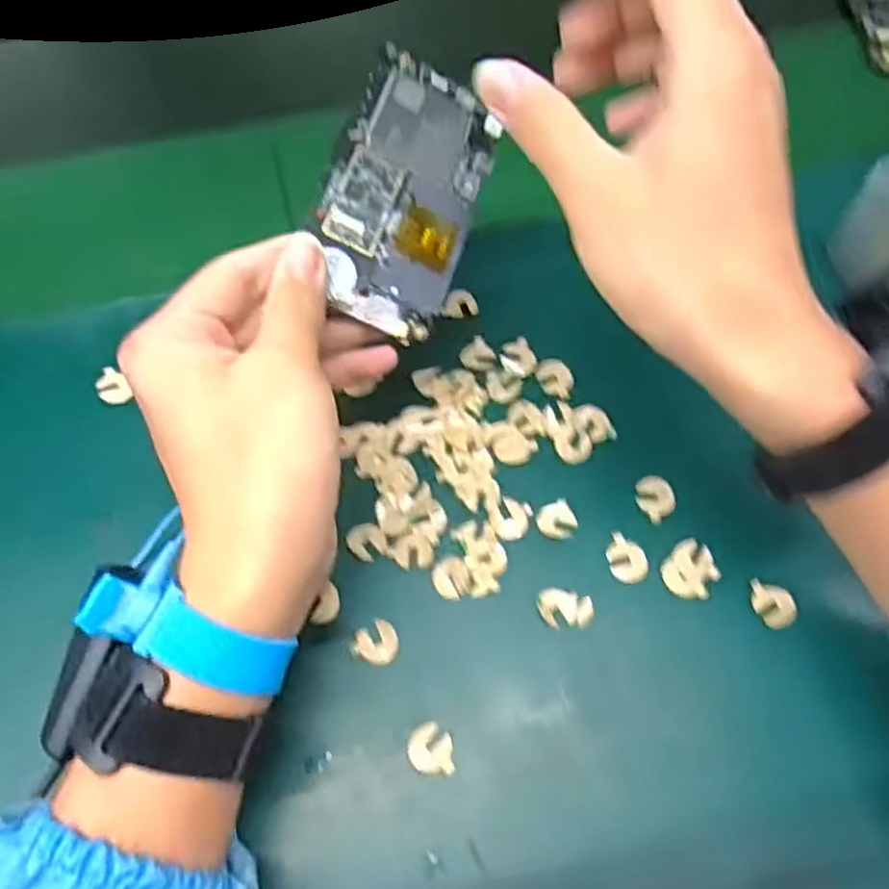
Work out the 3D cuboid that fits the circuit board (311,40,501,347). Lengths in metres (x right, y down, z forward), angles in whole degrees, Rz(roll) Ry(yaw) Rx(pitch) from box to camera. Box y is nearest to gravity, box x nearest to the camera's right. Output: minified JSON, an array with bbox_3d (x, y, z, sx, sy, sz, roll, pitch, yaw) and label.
[{"bbox_3d":[-0.017,-0.110,0.330,0.062,0.005,0.125,23,74,-15],"label":"circuit board"}]

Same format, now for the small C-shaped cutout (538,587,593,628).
[{"bbox_3d":[0.053,0.073,0.332,0.023,0.004,0.017,11,62,7],"label":"small C-shaped cutout"}]

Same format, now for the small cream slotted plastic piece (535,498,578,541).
[{"bbox_3d":[0.052,0.035,0.351,0.018,0.004,0.018,-1,62,2],"label":"small cream slotted plastic piece"}]

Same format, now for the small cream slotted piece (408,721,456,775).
[{"bbox_3d":[-0.006,0.125,0.308,0.017,0.004,0.020,-10,69,-8],"label":"small cream slotted piece"}]

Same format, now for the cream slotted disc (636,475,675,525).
[{"bbox_3d":[0.100,0.025,0.357,0.019,0.004,0.021,-32,68,-10],"label":"cream slotted disc"}]

